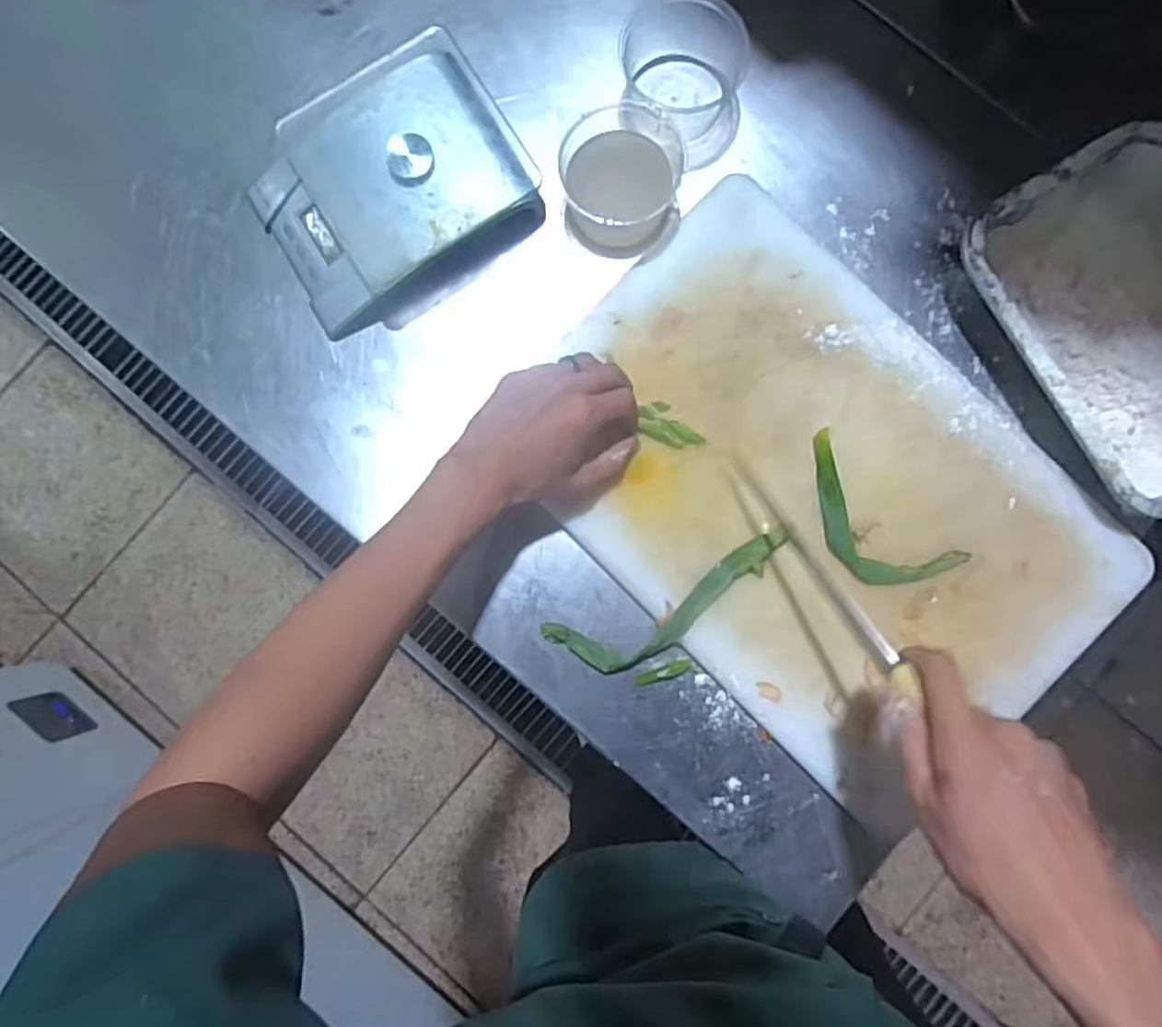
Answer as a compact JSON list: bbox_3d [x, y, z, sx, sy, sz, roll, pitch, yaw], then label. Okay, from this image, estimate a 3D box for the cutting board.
[{"bbox_3d":[0.176,-0.013,0.530,0.293,0.017,0.434,-44,87,-3],"label":"cutting board"}]

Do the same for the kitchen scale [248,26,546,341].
[{"bbox_3d":[-0.144,-0.245,0.531,0.196,0.041,0.161,-32,87,-2],"label":"kitchen scale"}]

